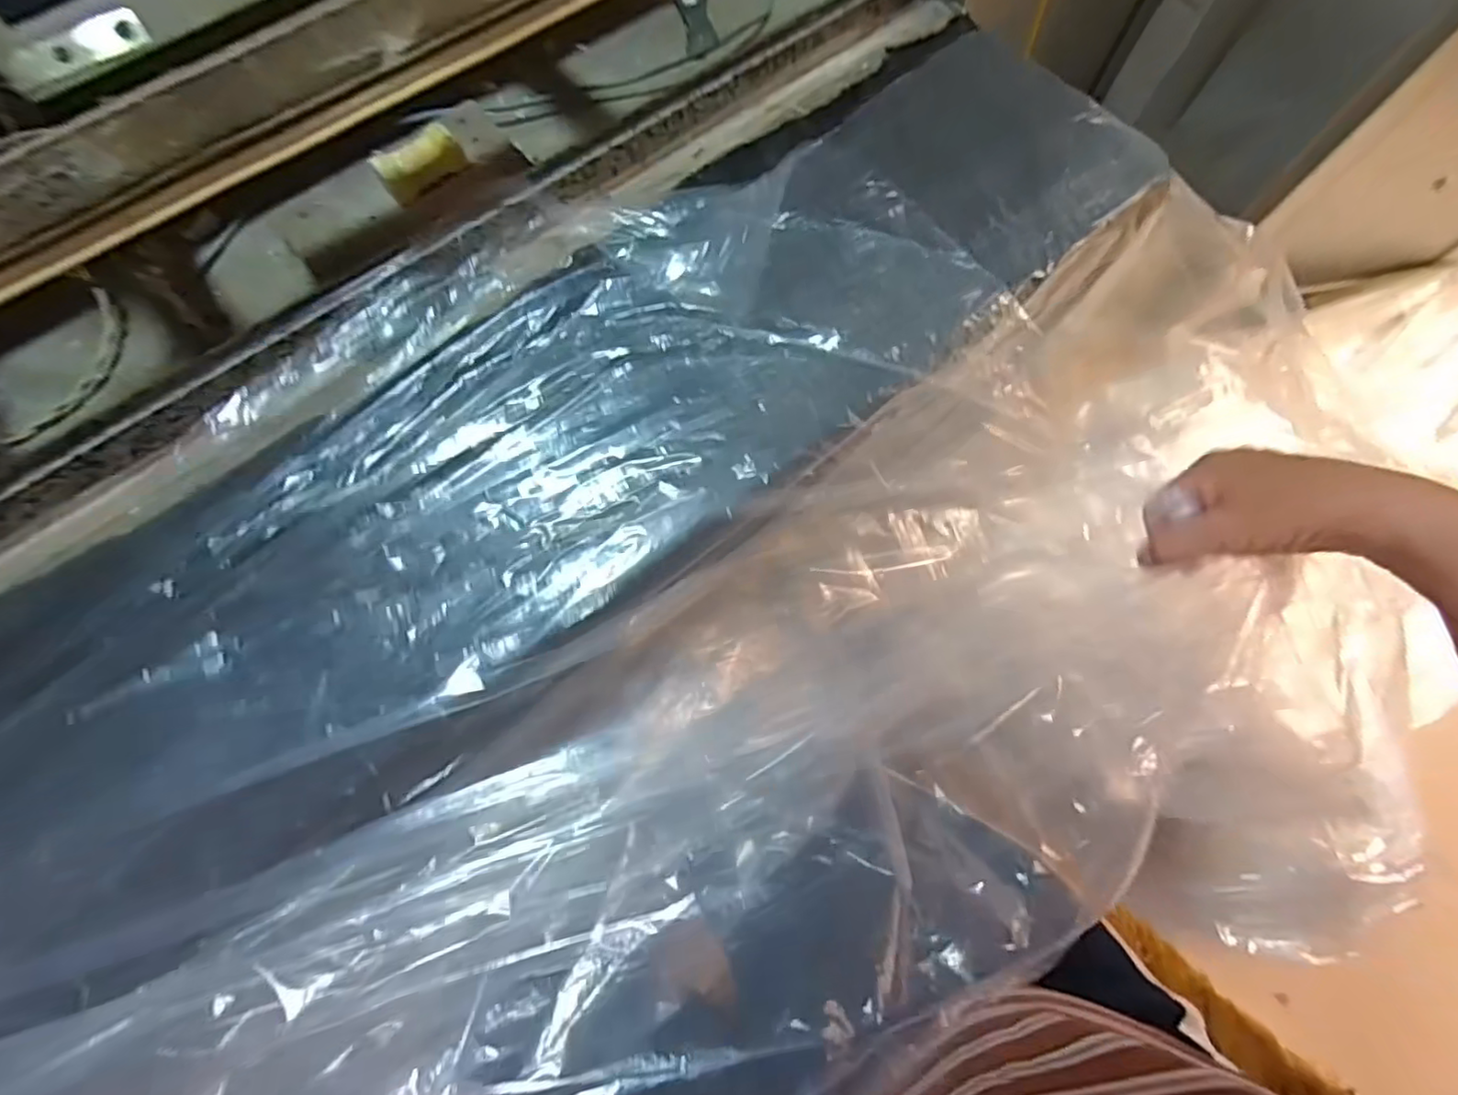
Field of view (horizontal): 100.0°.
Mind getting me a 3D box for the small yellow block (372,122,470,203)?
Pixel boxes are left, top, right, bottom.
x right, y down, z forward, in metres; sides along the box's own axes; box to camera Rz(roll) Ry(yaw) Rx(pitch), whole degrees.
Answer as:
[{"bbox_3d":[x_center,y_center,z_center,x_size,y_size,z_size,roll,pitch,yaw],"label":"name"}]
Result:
[{"bbox_3d":[-0.185,-0.230,0.367,0.049,0.017,0.019,-38,76,-12],"label":"small yellow block"}]

